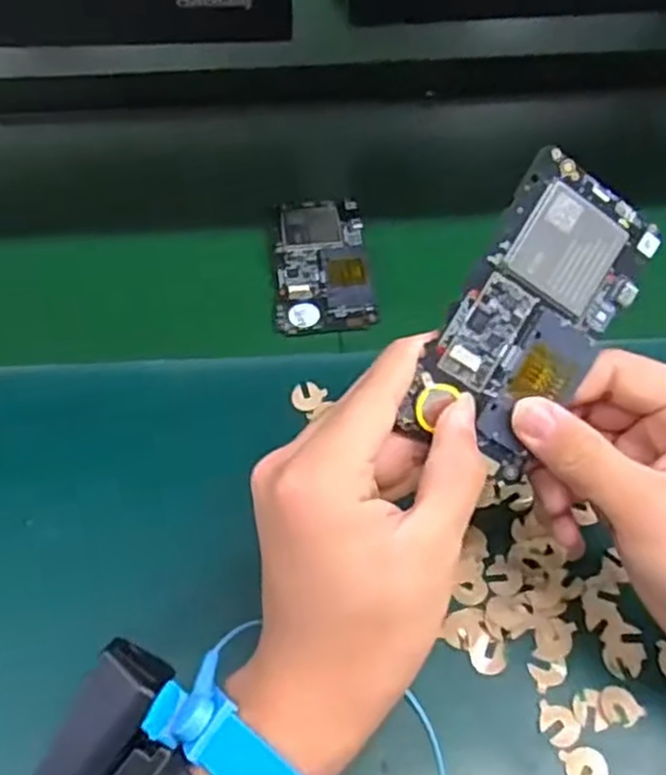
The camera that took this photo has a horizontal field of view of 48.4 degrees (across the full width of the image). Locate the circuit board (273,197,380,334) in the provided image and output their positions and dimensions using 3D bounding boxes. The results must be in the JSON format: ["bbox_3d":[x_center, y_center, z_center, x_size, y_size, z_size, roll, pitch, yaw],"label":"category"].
[{"bbox_3d":[-0.007,-0.087,0.514,0.063,0.012,0.123,-6,50,0],"label":"circuit board"}]

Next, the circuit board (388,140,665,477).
[{"bbox_3d":[0.082,-0.028,0.302,0.063,0.006,0.120,28,92,-13],"label":"circuit board"}]

